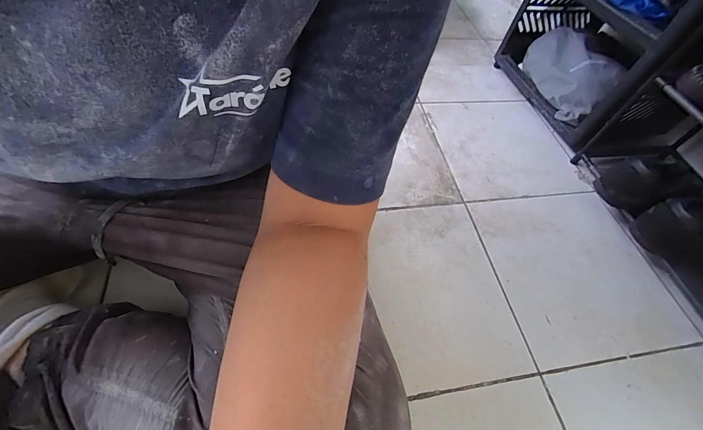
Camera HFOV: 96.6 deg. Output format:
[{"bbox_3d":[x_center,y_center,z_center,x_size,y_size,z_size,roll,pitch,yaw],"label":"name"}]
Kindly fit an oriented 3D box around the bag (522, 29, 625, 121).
[{"bbox_3d":[0.506,-0.338,0.739,0.112,0.089,0.254,0,56,-7],"label":"bag"}]

